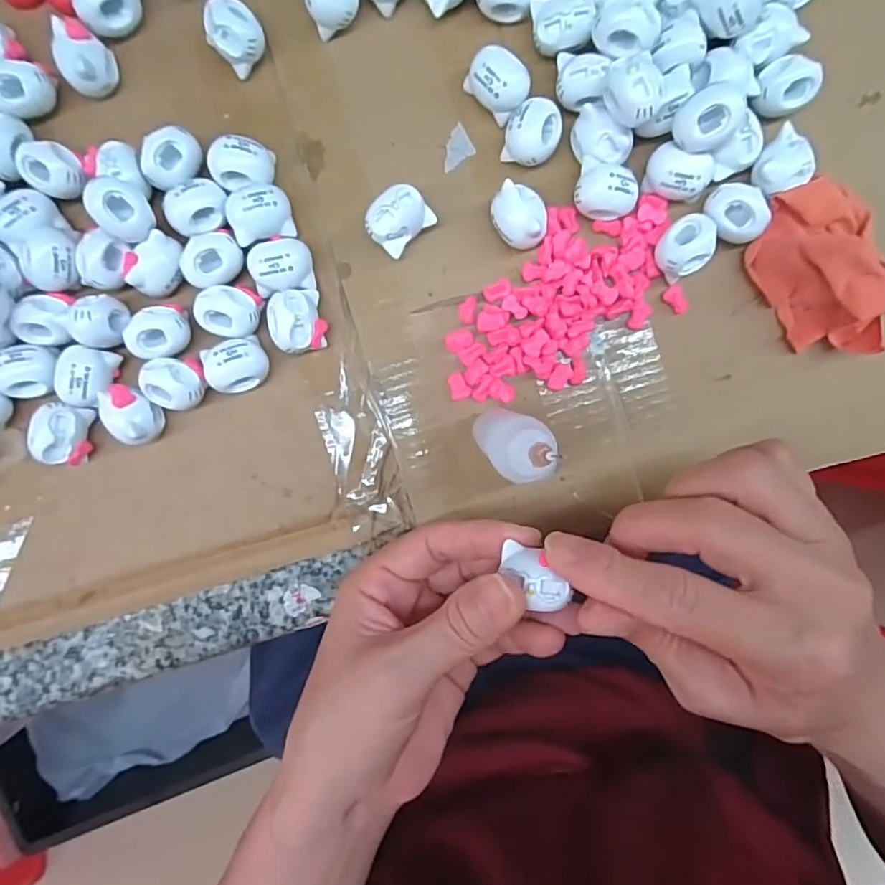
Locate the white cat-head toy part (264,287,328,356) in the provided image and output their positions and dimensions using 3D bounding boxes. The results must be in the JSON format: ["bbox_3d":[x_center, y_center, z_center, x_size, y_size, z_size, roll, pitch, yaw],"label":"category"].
[{"bbox_3d":[-0.061,-0.051,0.244,0.022,0.019,0.026,-16,97,1],"label":"white cat-head toy part"}]

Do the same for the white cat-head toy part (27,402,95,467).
[{"bbox_3d":[-0.161,-0.003,0.245,0.017,0.021,0.025,12,97,-3],"label":"white cat-head toy part"}]

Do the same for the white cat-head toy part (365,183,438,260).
[{"bbox_3d":[-0.018,-0.092,0.241,0.025,0.020,0.021,-44,96,4],"label":"white cat-head toy part"}]

